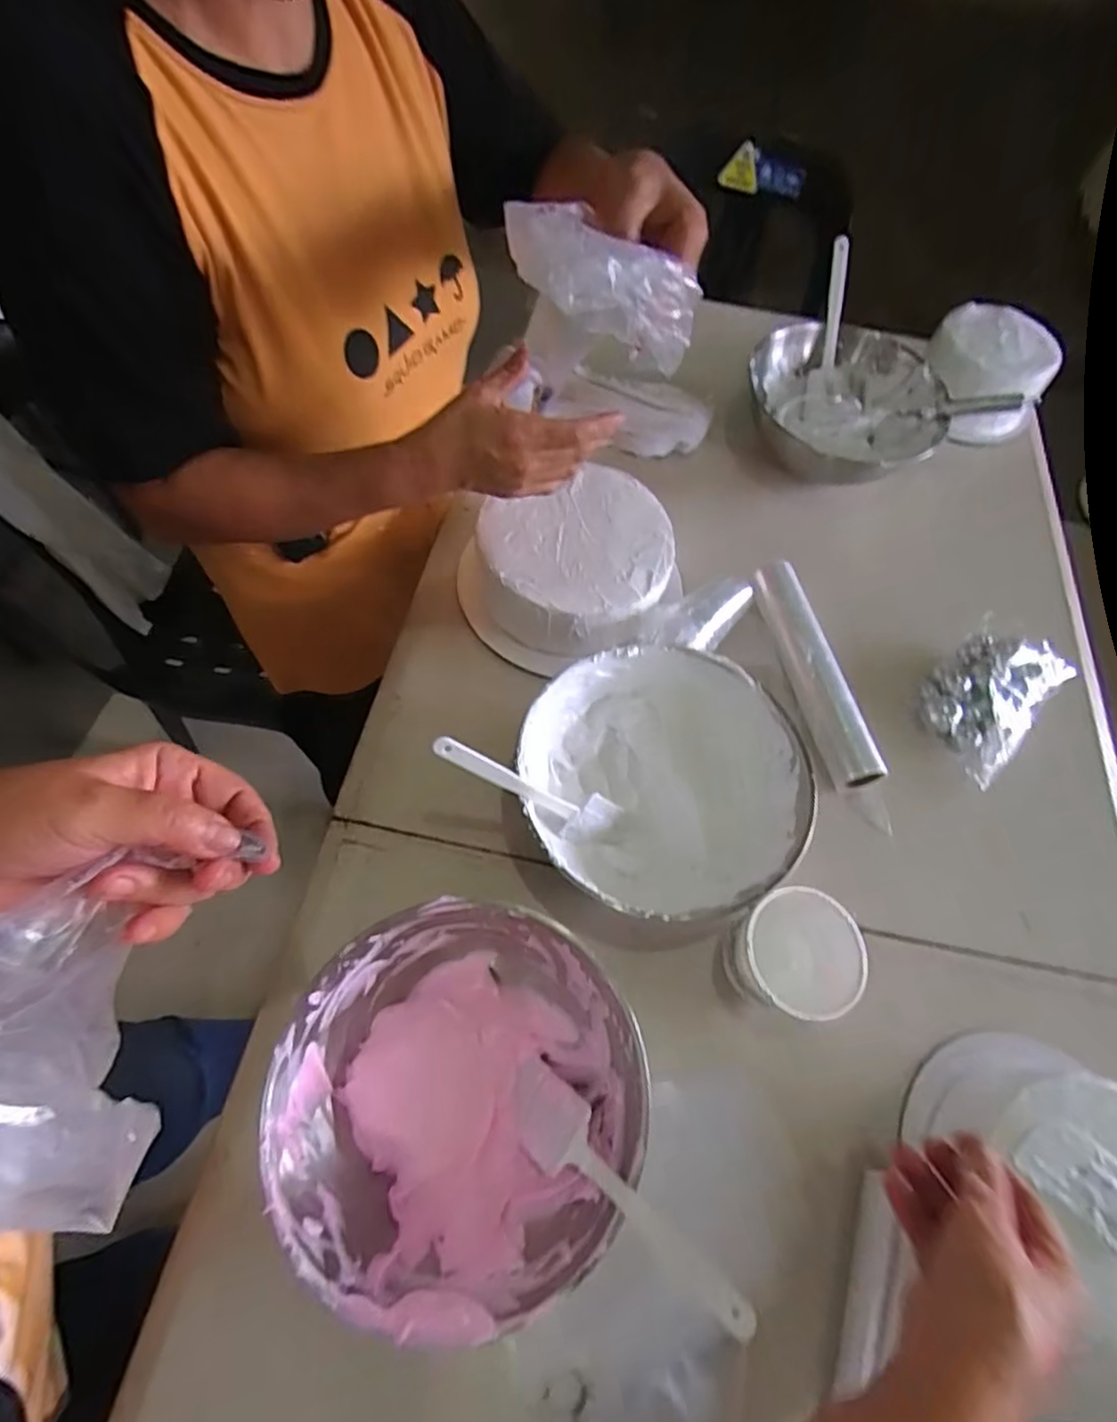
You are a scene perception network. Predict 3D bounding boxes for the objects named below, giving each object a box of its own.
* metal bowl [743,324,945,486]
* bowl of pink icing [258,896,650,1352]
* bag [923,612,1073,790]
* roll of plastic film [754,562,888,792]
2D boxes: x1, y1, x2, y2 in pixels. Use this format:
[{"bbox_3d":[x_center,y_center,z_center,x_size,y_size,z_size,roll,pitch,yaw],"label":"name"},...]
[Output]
[{"bbox_3d":[0.345,-0.376,0.793,0.217,0.082,0.217,1,63,-3],"label":"metal bowl"},{"bbox_3d":[-0.066,0.265,0.460,0.232,0.091,0.228,1,63,-3],"label":"bowl of pink icing"},{"bbox_3d":[0.434,-0.018,0.661,0.099,0.045,0.158,41,68,16],"label":"bag"},{"bbox_3d":[0.249,-0.041,0.653,0.045,0.052,0.240,-13,65,-10],"label":"roll of plastic film"}]

